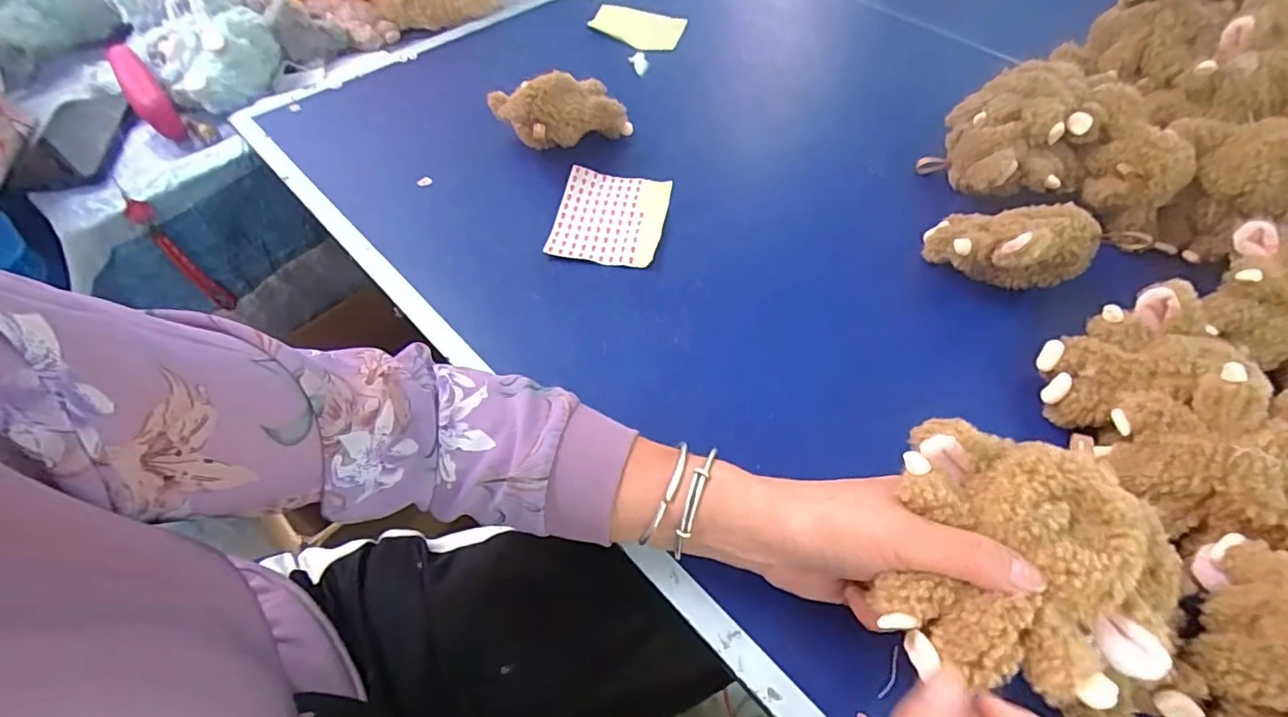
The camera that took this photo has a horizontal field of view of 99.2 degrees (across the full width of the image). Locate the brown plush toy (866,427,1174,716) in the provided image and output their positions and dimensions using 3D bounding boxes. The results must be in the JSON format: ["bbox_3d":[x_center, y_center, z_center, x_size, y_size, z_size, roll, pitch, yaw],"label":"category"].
[{"bbox_3d":[0.181,0.096,0.257,0.121,0.047,0.122,19,58,13],"label":"brown plush toy"}]

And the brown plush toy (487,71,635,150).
[{"bbox_3d":[-0.083,-0.257,0.554,0.128,0.073,0.099,-25,59,-16],"label":"brown plush toy"}]

